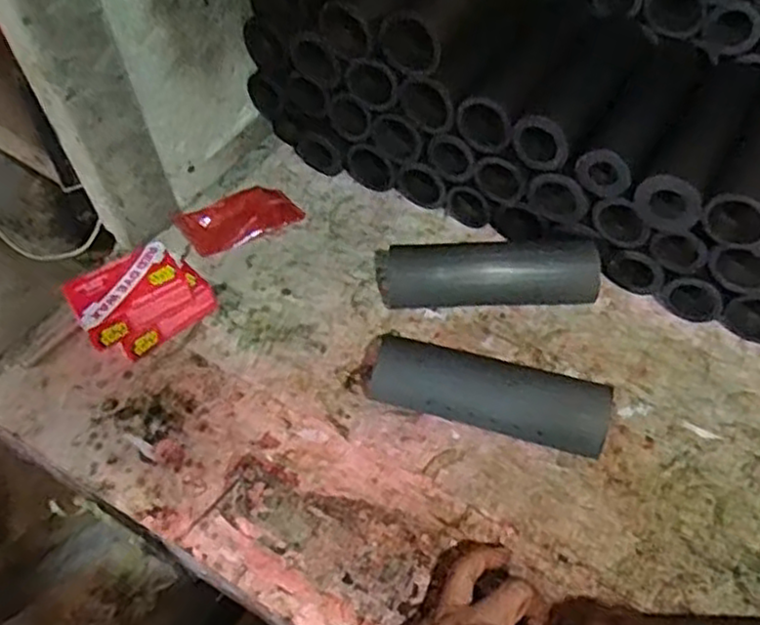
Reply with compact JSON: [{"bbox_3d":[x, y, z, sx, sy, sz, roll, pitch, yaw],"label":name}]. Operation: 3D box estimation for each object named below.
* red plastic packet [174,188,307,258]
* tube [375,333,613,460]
[{"bbox_3d":[-0.141,-0.095,0.750,0.111,0.011,0.064,-27,53,-26],"label":"red plastic packet"},{"bbox_3d":[0.082,0.067,0.575,0.180,0.060,0.062,15,47,10],"label":"tube"}]

